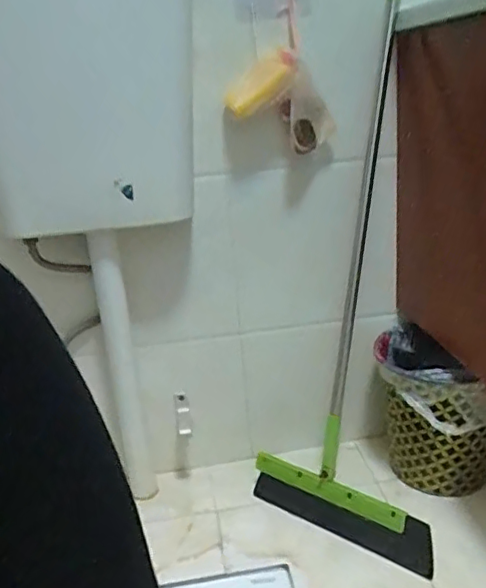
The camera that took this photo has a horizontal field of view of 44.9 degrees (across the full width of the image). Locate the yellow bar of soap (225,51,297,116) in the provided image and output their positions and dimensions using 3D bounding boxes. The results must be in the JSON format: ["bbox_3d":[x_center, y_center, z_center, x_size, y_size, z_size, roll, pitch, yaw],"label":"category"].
[{"bbox_3d":[0.029,-0.333,0.930,0.137,0.055,0.020,-26,6,39],"label":"yellow bar of soap"}]

